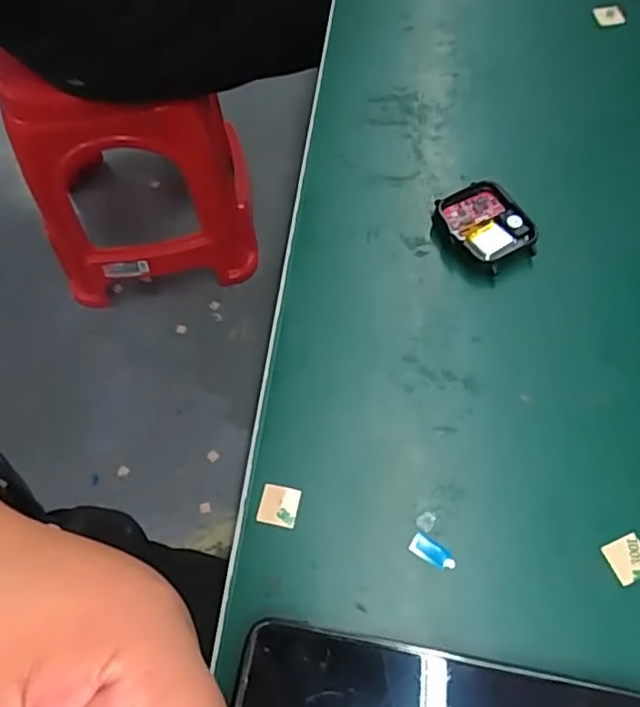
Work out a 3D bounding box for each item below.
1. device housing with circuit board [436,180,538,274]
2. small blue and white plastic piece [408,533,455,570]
[{"bbox_3d":[0.081,-0.061,0.293,0.039,0.013,0.045,-26,66,-11],"label":"device housing with circuit board"},{"bbox_3d":[0.044,0.077,0.232,0.018,0.004,0.008,29,68,15],"label":"small blue and white plastic piece"}]

